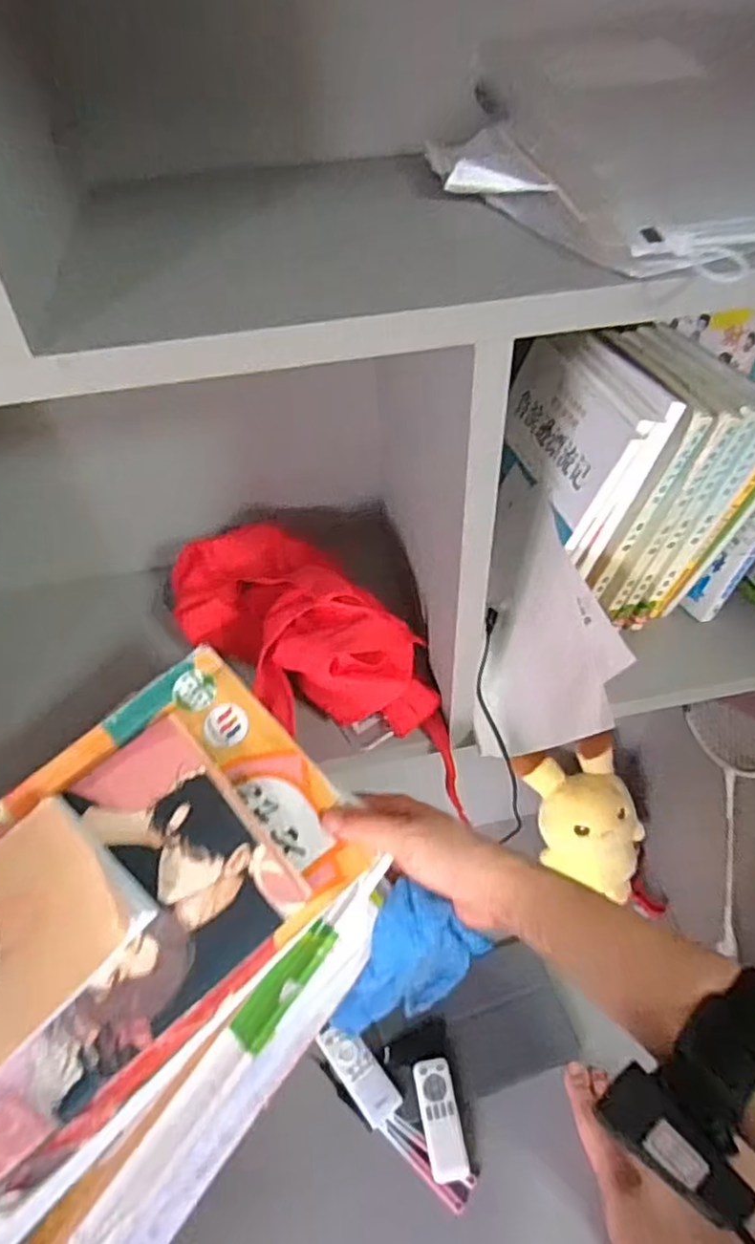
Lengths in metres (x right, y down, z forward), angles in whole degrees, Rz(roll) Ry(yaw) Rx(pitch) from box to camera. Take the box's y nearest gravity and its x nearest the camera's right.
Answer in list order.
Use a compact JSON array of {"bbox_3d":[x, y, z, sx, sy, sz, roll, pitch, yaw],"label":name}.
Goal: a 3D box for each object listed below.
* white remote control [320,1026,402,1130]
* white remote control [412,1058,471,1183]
[{"bbox_3d":[-0.023,0.600,0.937,0.051,0.012,0.127,-31,50,-22],"label":"white remote control"},{"bbox_3d":[0.082,0.635,0.897,0.048,0.011,0.128,-10,45,-4],"label":"white remote control"}]

